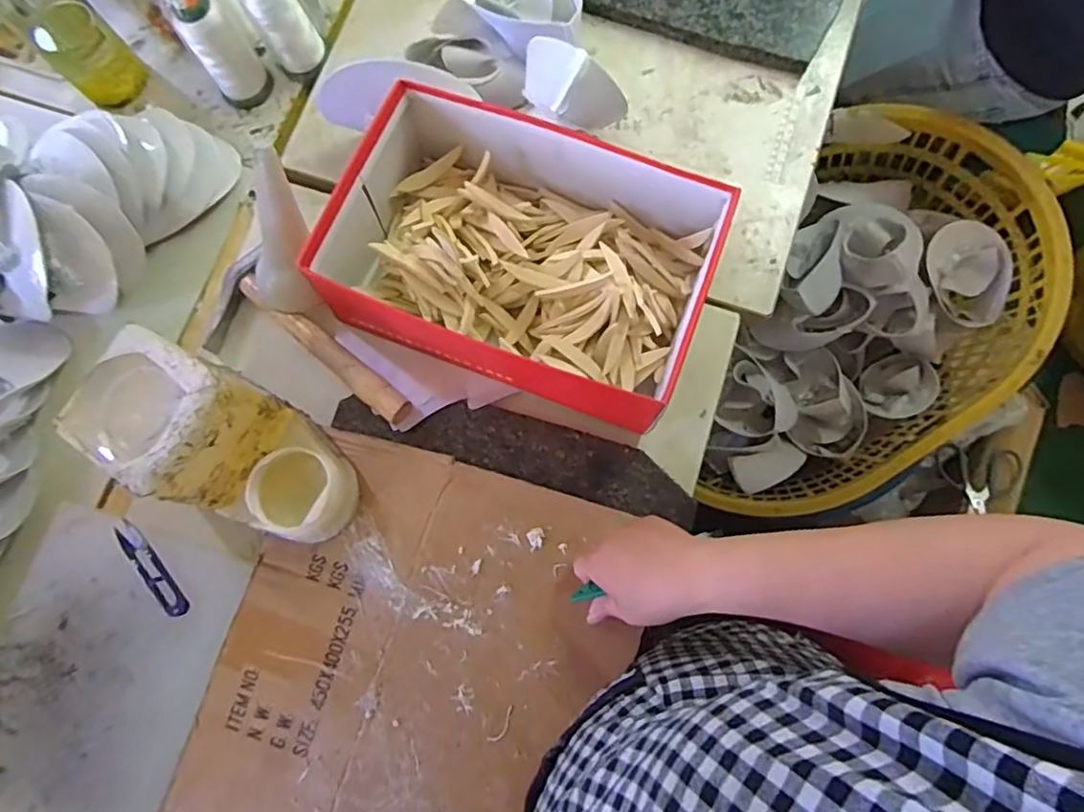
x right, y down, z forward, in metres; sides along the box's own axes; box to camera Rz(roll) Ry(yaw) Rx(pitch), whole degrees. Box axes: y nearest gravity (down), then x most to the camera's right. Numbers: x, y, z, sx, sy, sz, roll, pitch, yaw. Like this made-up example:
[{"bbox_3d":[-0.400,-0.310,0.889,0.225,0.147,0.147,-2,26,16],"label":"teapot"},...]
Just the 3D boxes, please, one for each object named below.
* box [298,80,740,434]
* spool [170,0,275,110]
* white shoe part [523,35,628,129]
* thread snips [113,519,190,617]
[{"bbox_3d":[-0.019,-0.134,0.545,0.317,0.085,0.218,20,79,5],"label":"box"},{"bbox_3d":[-0.336,-0.379,0.639,0.064,0.114,0.055,-32,79,-5],"label":"spool"},{"bbox_3d":[0.028,-0.268,0.519,0.093,0.062,0.057,10,78,5],"label":"white shoe part"},{"bbox_3d":[-0.347,0.143,0.537,0.019,0.007,0.102,-37,80,-27],"label":"thread snips"}]

